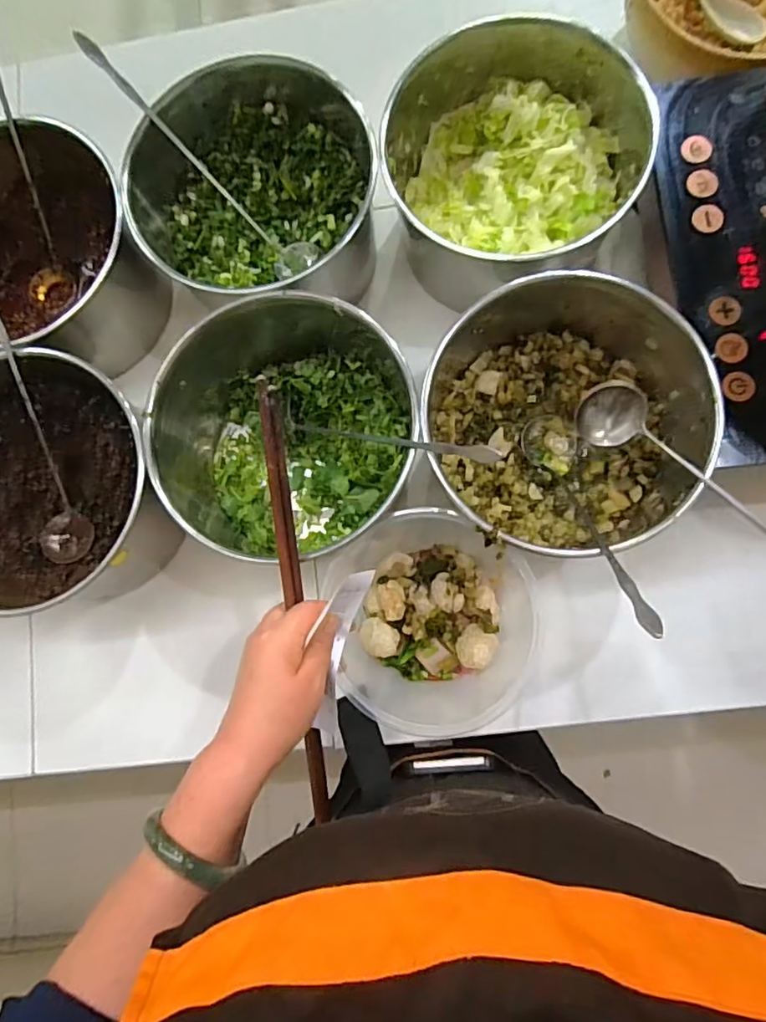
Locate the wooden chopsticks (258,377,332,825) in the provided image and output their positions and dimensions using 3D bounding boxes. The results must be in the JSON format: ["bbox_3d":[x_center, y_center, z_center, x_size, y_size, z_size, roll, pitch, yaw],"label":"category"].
[{"bbox_3d":[-0.064,0.092,0.434,0.013,0.015,0.376,-2,112,4],"label":"wooden chopsticks"}]

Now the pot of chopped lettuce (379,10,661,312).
[{"bbox_3d":[0.113,-0.304,0.513,0.211,0.116,0.207,-1,81,5],"label":"pot of chopped lettuce"}]

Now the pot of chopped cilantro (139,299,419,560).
[{"bbox_3d":[-0.088,-0.086,0.497,0.221,0.111,0.235,-1,81,5],"label":"pot of chopped cilantro"}]

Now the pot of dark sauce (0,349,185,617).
[{"bbox_3d":[-0.295,-0.024,0.512,0.212,0.120,0.204,-1,81,5],"label":"pot of dark sauce"}]

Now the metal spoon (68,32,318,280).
[{"bbox_3d":[-0.162,-0.309,0.517,0.251,0.042,0.043,40,85,-31],"label":"metal spoon"}]

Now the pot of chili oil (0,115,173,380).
[{"bbox_3d":[-0.323,-0.236,0.533,0.200,0.133,0.197,30,85,8],"label":"pot of chili oil"}]

